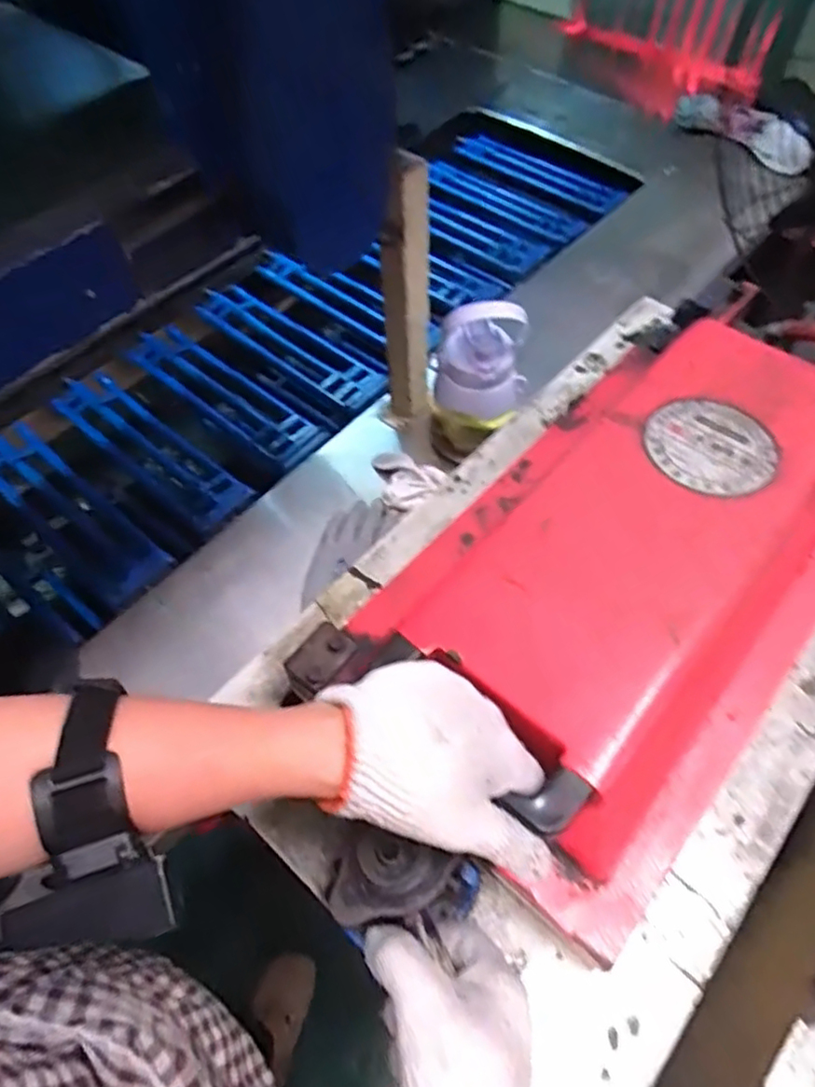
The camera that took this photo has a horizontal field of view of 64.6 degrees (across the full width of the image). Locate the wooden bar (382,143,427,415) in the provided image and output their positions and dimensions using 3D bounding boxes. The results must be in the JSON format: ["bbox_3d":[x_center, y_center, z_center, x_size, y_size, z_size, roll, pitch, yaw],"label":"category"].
[{"bbox_3d":[-0.001,-0.273,0.768,0.054,0.325,0.044,-5,58,-1],"label":"wooden bar"}]

